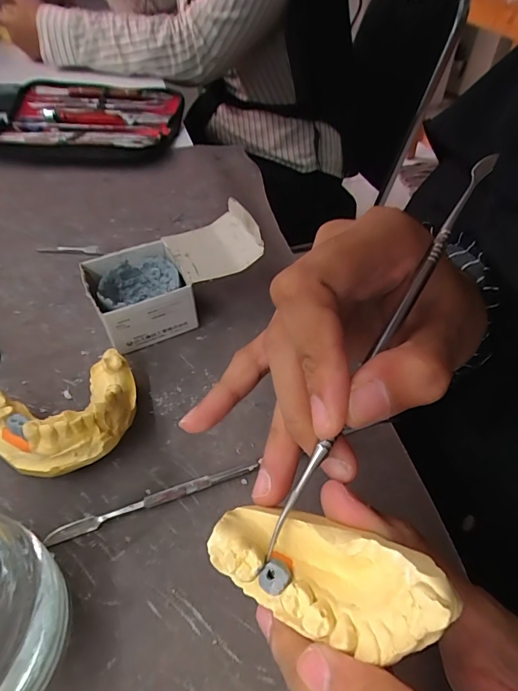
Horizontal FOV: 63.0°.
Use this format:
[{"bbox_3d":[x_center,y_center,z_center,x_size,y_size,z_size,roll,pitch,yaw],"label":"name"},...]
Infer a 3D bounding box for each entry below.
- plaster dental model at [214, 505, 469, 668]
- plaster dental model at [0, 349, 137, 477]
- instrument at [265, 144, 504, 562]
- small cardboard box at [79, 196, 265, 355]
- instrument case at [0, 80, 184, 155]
[{"bbox_3d":[0.016,0.059,0.111,0.062,0.017,0.026,4,44,34],"label":"plaster dental model"},{"bbox_3d":[-0.092,0.034,0.206,0.072,0.040,0.057,-28,54,-24],"label":"plaster dental model"},{"bbox_3d":[0.042,-0.005,0.135,0.005,0.004,0.153,28,77,22],"label":"instrument"},{"bbox_3d":[-0.053,-0.044,0.270,0.107,0.049,0.057,-22,52,-19],"label":"small cardboard box"},{"bbox_3d":[-0.196,-0.257,0.481,0.202,0.028,0.169,-1,48,-2],"label":"instrument case"}]

